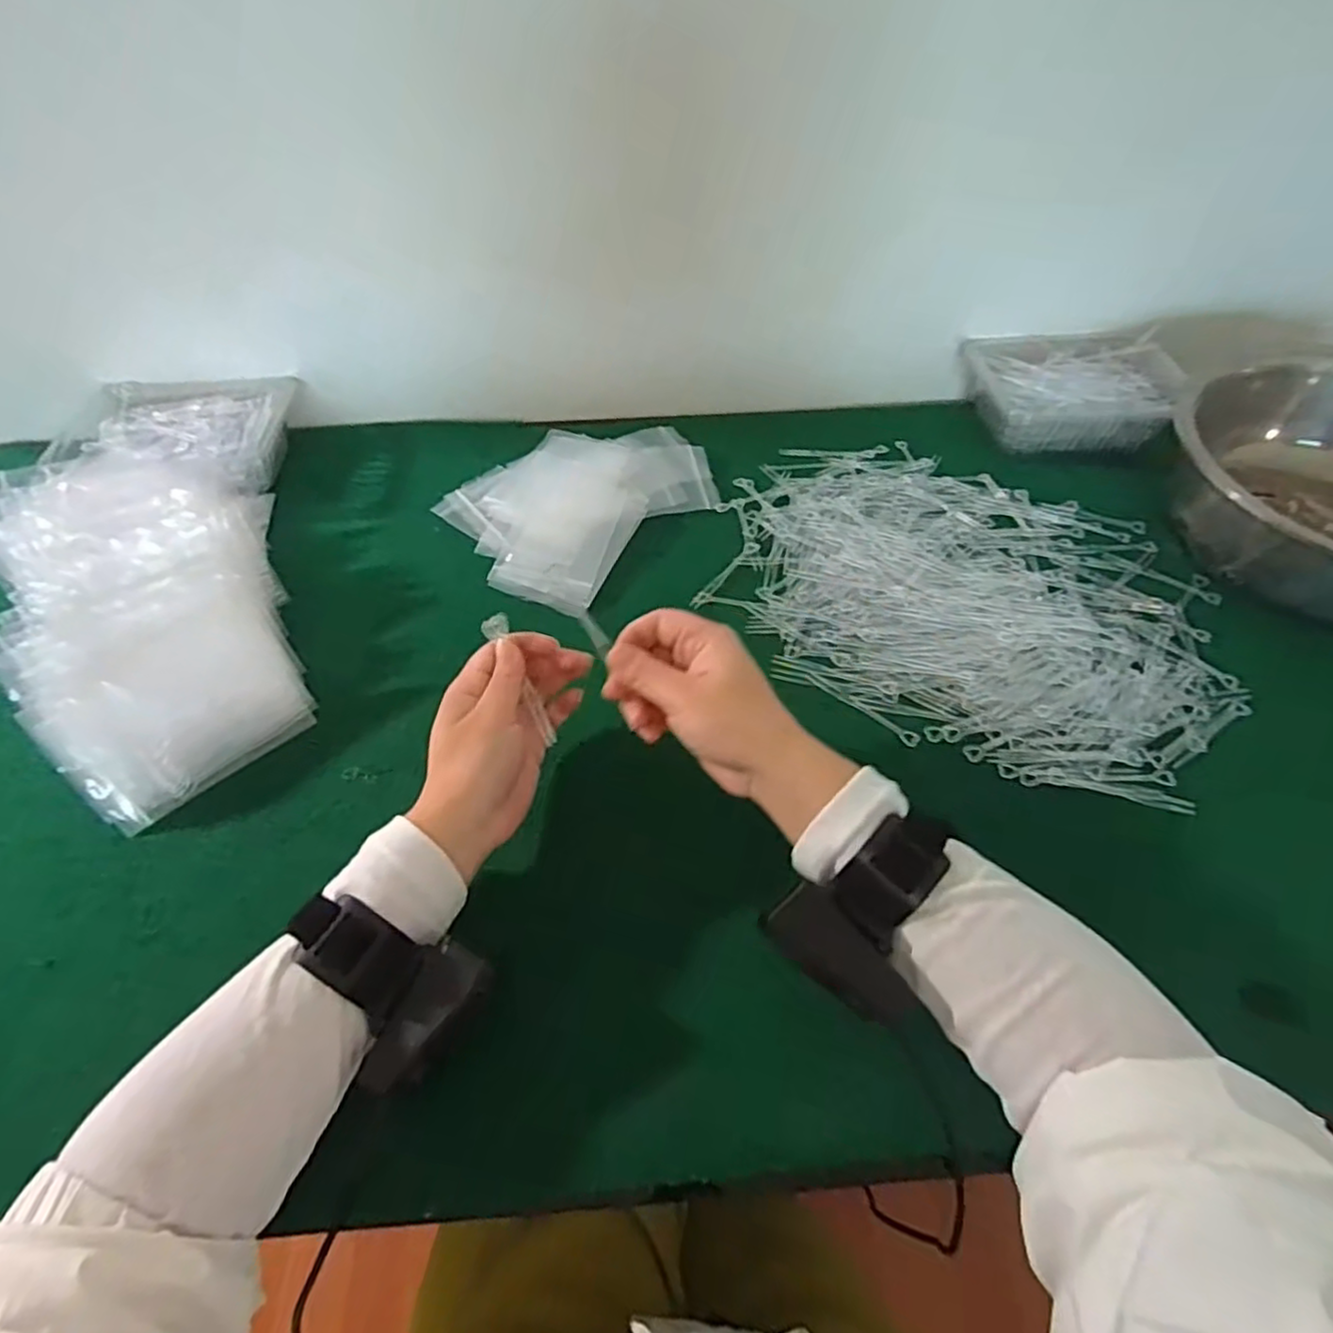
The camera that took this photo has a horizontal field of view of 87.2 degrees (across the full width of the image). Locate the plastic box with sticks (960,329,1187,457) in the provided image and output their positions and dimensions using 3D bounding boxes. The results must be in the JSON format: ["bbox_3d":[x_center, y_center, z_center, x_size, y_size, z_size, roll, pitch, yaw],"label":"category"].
[{"bbox_3d":[0.373,-0.255,0.650,0.173,0.057,0.126,-6,54,-4],"label":"plastic box with sticks"}]

